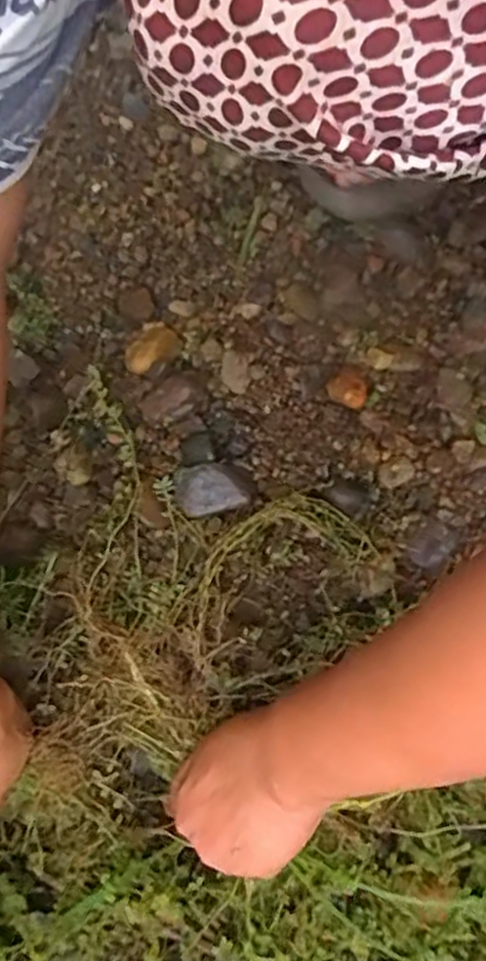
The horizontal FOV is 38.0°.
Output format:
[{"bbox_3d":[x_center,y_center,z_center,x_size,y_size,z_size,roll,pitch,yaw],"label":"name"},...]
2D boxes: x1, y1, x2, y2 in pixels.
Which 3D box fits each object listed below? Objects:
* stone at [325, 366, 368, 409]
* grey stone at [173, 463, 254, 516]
[{"bbox_3d":[0.077,-0.068,0.514,0.030,0.016,0.024,27,76,7],"label":"stone"},{"bbox_3d":[-0.019,0.005,0.486,0.052,0.017,0.033,-5,75,-2],"label":"grey stone"}]

